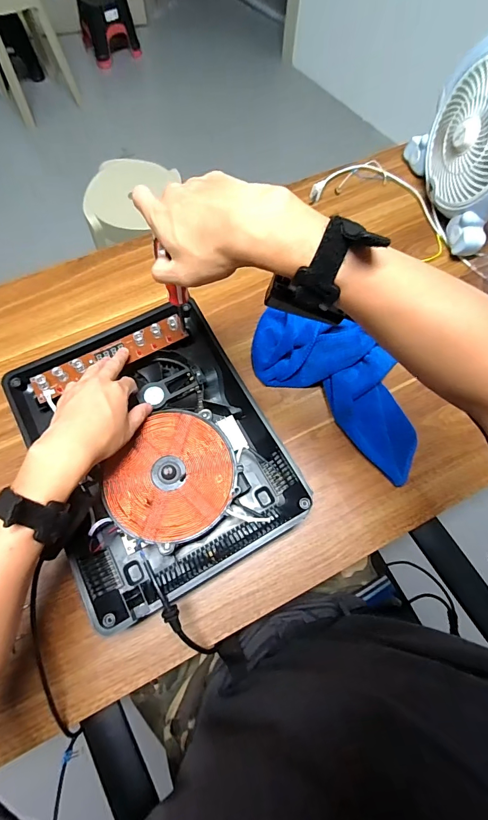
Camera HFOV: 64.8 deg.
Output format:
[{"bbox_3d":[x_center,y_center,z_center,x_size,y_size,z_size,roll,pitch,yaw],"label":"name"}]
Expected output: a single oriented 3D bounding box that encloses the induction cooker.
[{"bbox_3d":[-0.114,0.039,0.488,0.267,0.047,0.347,-27,74,-11],"label":"induction cooker"}]

